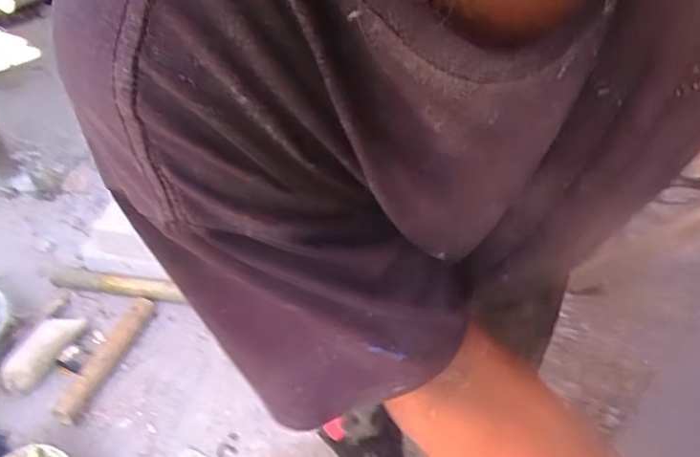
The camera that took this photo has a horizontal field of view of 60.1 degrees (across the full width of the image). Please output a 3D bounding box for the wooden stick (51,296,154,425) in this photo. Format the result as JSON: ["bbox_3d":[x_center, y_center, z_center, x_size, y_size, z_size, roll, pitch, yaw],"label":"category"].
[{"bbox_3d":[-0.601,0.303,1.494,0.063,0.029,0.375,12,44,14],"label":"wooden stick"}]

